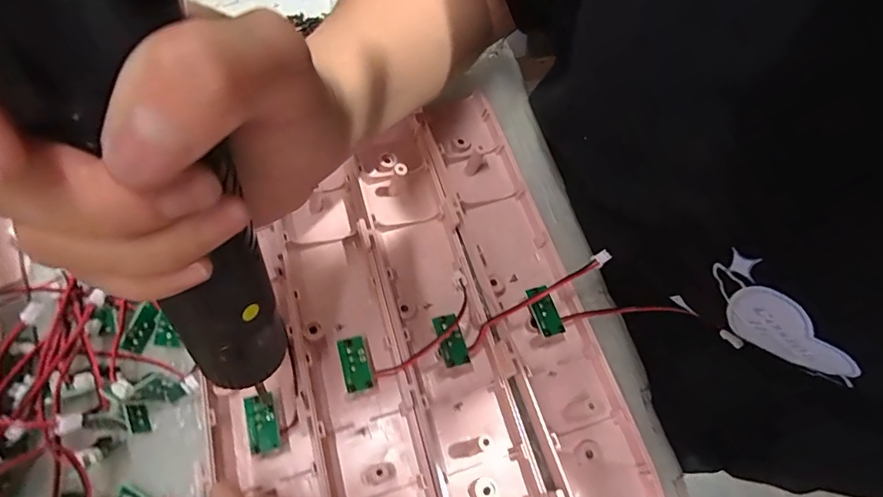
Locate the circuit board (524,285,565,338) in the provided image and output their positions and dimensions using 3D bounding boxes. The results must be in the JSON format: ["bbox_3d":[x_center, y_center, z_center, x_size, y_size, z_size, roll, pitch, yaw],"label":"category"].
[{"bbox_3d":[0.059,0.035,0.281,0.013,0.004,0.029,-16,64,-9],"label":"circuit board"}]

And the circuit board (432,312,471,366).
[{"bbox_3d":[0.005,0.051,0.273,0.014,0.005,0.028,-16,67,-8],"label":"circuit board"}]

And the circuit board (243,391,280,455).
[{"bbox_3d":[-0.091,0.088,0.251,0.014,0.004,0.027,-10,70,-21],"label":"circuit board"}]

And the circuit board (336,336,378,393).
[{"bbox_3d":[-0.046,0.062,0.266,0.015,0.004,0.029,-12,66,-17],"label":"circuit board"}]

